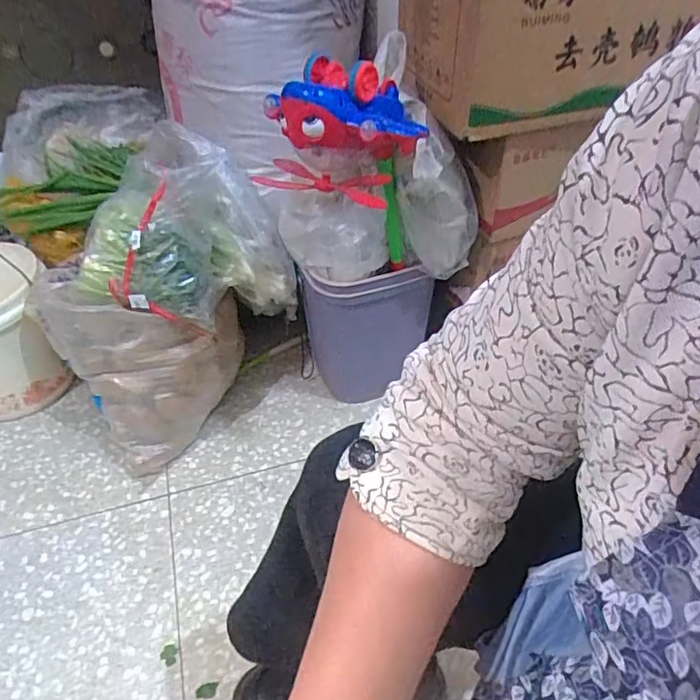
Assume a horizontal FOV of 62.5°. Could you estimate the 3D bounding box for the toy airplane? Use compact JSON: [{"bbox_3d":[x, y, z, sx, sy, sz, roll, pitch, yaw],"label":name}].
[{"bbox_3d":[-0.009,-0.263,0.701,0.178,0.162,0.170,-3,44,3],"label":"toy airplane"}]

